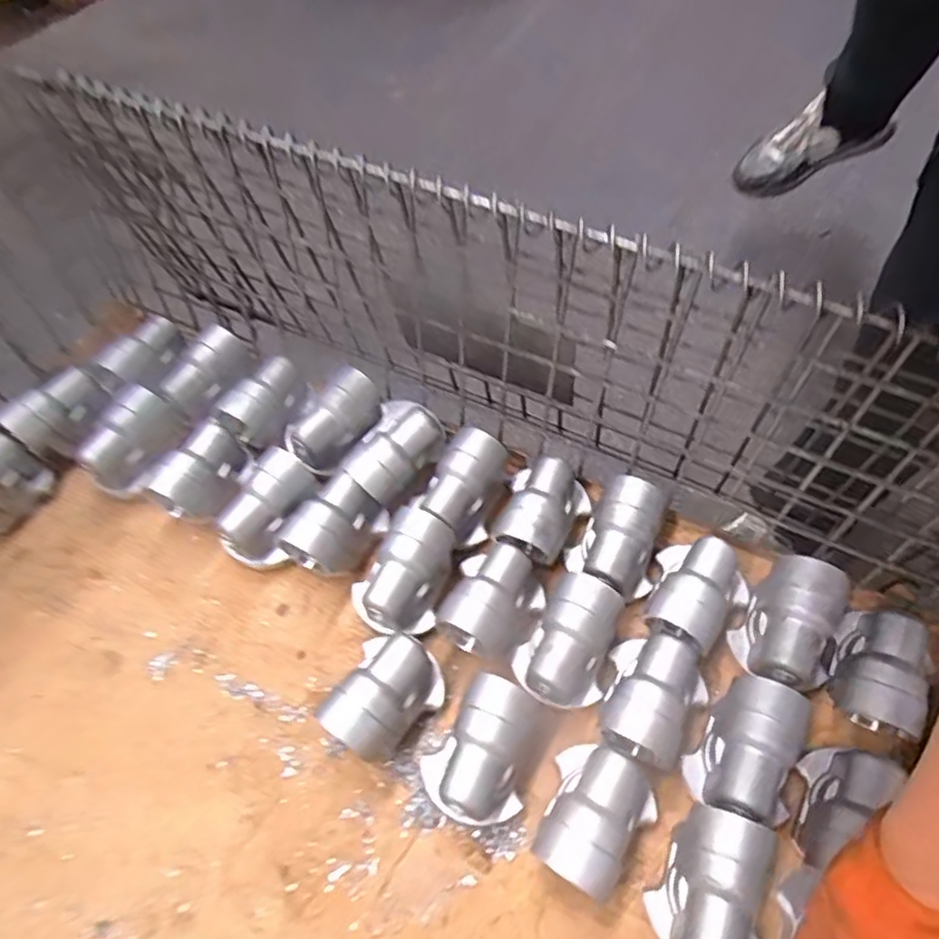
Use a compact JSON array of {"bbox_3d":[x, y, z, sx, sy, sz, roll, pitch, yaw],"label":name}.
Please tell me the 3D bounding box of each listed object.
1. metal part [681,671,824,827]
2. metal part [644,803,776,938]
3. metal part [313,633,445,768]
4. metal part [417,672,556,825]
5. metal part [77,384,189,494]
[{"bbox_3d":[0.260,0.258,0.610,0.076,0.071,0.116,24,62,17],"label":"metal part"},{"bbox_3d":[0.209,0.356,0.554,0.079,0.080,0.116,29,64,19],"label":"metal part"},{"bbox_3d":[-0.085,0.229,0.657,0.088,0.079,0.114,27,63,18],"label":"metal part"},{"bbox_3d":[0.017,0.269,0.625,0.089,0.080,0.127,27,63,18],"label":"metal part"},{"bbox_3d":[-0.441,-0.041,0.847,0.081,0.066,0.130,18,60,14],"label":"metal part"}]

